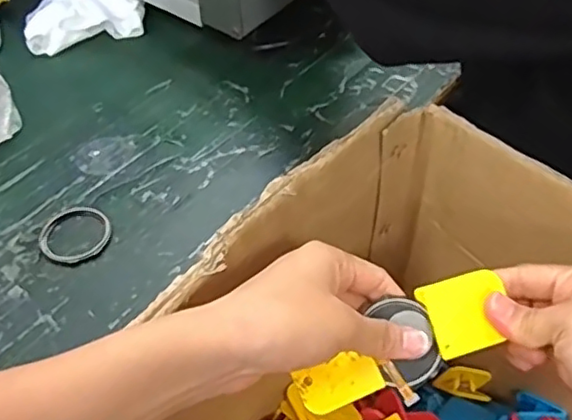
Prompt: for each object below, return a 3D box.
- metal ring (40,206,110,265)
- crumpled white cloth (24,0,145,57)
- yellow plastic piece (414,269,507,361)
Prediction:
[{"bbox_3d":[-0.144,0.016,0.429,0.049,0.005,0.047,0,49,1],"label":"metal ring"},{"bbox_3d":[-0.191,-0.184,0.593,0.106,0.029,0.058,-15,50,-12],"label":"crumpled white cloth"},{"bbox_3d":[0.094,0.054,0.327,0.041,0.004,0.039,-17,76,-6],"label":"yellow plastic piece"}]

